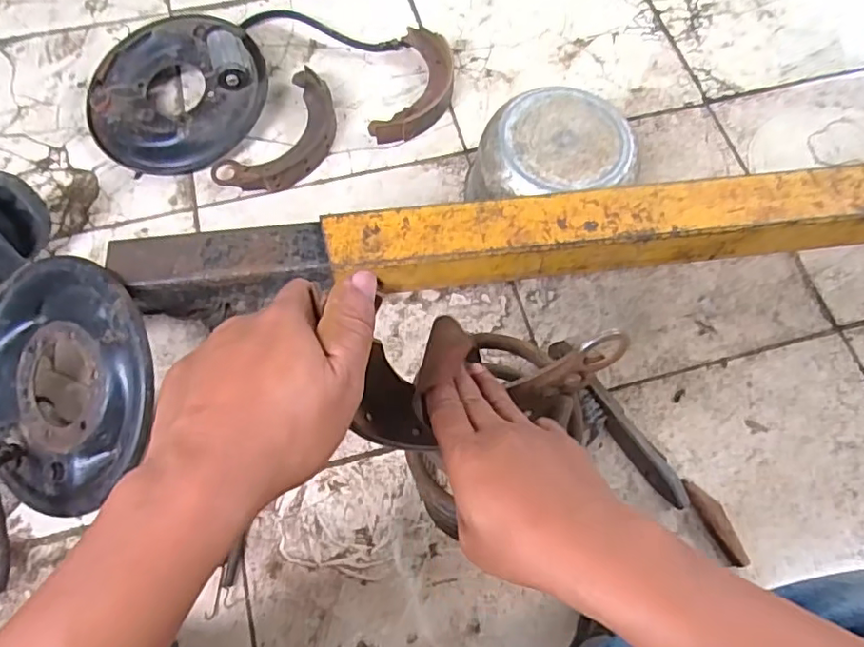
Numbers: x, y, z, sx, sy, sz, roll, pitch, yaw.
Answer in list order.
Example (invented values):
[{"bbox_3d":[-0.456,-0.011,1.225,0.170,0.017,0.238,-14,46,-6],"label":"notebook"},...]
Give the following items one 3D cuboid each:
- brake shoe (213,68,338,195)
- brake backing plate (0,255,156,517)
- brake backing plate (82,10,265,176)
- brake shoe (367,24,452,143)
[{"bbox_3d":[-0.213,-0.273,0.859,0.119,0.033,0.222,30,71,9],"label":"brake shoe"},{"bbox_3d":[-0.397,0.060,0.632,0.261,0.049,0.265,35,102,16],"label":"brake backing plate"},{"bbox_3d":[-0.380,-0.347,0.857,0.257,0.085,0.243,1,69,-1],"label":"brake backing plate"},{"bbox_3d":[-0.017,-0.367,0.897,0.097,0.034,0.213,16,69,5],"label":"brake shoe"}]

